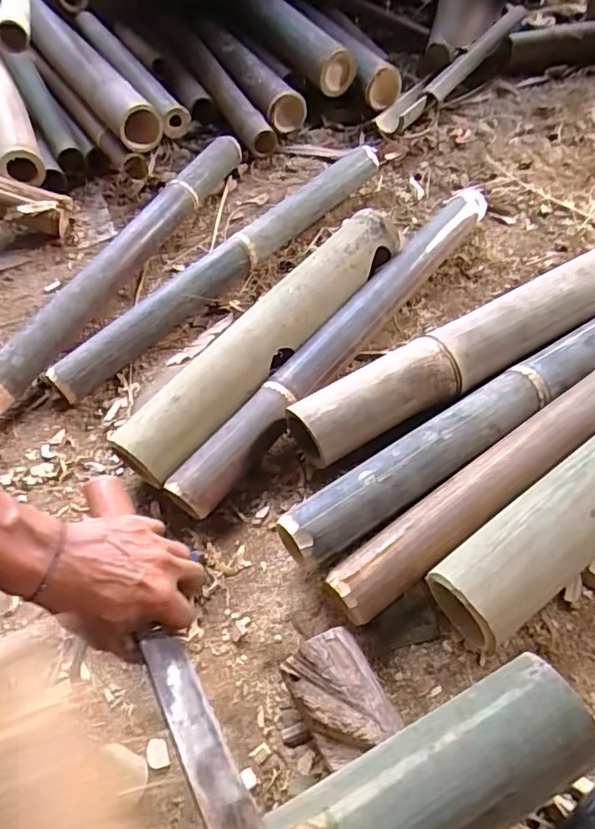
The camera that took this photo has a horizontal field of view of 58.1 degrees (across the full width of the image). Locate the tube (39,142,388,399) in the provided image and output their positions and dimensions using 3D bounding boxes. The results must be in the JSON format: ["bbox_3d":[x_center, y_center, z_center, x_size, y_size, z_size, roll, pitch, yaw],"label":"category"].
[{"bbox_3d":[-0.094,-0.245,0.846,0.054,0.066,0.671,34,63,27],"label":"tube"}]

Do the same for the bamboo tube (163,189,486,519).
[{"bbox_3d":[0.080,-0.116,0.730,0.070,0.066,0.663,31,62,26],"label":"bamboo tube"}]

